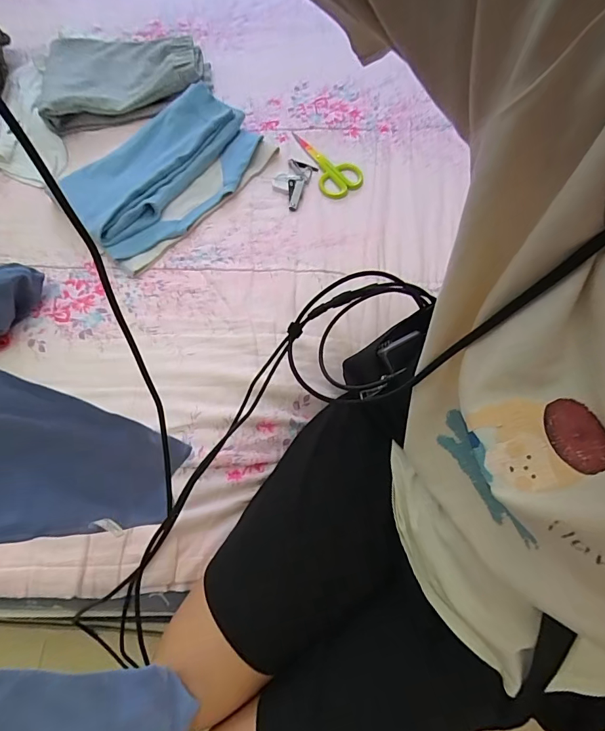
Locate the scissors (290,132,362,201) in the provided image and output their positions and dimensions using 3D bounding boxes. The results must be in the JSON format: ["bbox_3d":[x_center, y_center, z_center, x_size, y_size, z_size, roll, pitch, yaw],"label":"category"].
[{"bbox_3d":[0.043,-0.348,0.706,0.074,0.006,0.160,-23,67,-7],"label":"scissors"}]

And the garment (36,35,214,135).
[{"bbox_3d":[-0.330,-0.557,0.771,0.288,0.047,0.234,-14,67,-3],"label":"garment"}]

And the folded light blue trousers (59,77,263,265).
[{"bbox_3d":[-0.223,-0.321,0.678,0.189,0.044,0.314,40,74,18],"label":"folded light blue trousers"}]

